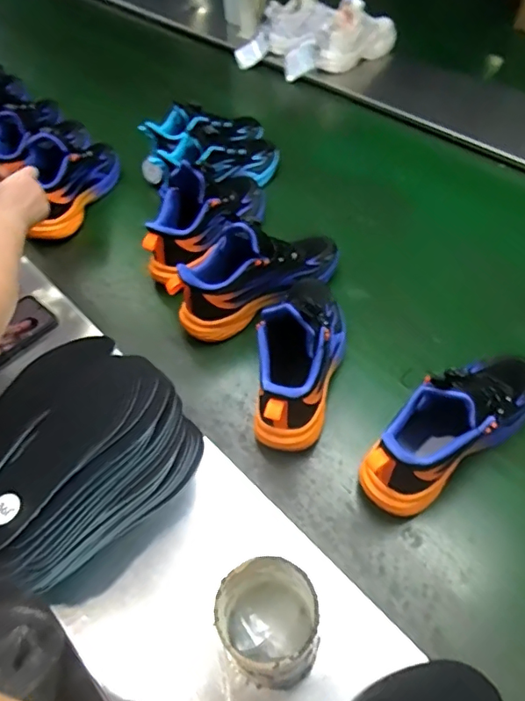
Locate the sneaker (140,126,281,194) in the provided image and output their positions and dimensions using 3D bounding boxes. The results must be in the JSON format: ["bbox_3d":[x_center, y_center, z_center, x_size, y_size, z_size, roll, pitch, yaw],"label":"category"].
[{"bbox_3d":[-0.084,-0.350,0.951,0.242,0.105,0.106,-15,51,-8],"label":"sneaker"}]

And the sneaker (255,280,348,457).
[{"bbox_3d":[0.050,-0.007,0.657,0.091,0.152,0.262,12,52,14],"label":"sneaker"}]

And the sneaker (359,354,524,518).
[{"bbox_3d":[0.222,0.076,0.595,0.269,0.147,0.085,-33,56,-21],"label":"sneaker"}]

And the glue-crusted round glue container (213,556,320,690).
[{"bbox_3d":[0.007,0.240,0.458,0.082,0.135,0.072,7,51,10],"label":"glue-crusted round glue container"}]

